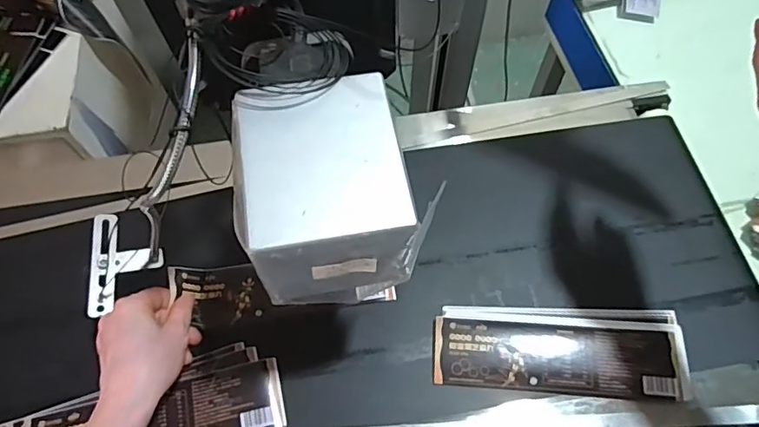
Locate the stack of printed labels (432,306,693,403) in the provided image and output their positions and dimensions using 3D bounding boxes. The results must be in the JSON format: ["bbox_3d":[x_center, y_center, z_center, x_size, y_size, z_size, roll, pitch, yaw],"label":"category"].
[{"bbox_3d":[0.178,0.134,0.508,0.245,0.019,0.085,4,63,1],"label":"stack of printed labels"}]

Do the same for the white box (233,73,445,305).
[{"bbox_3d":[-0.033,-0.011,0.340,0.111,0.091,0.122,-12,64,-7],"label":"white box"}]

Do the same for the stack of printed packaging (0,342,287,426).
[{"bbox_3d":[-0.228,0.193,0.481,0.268,0.017,0.082,-13,64,-8],"label":"stack of printed packaging"}]

